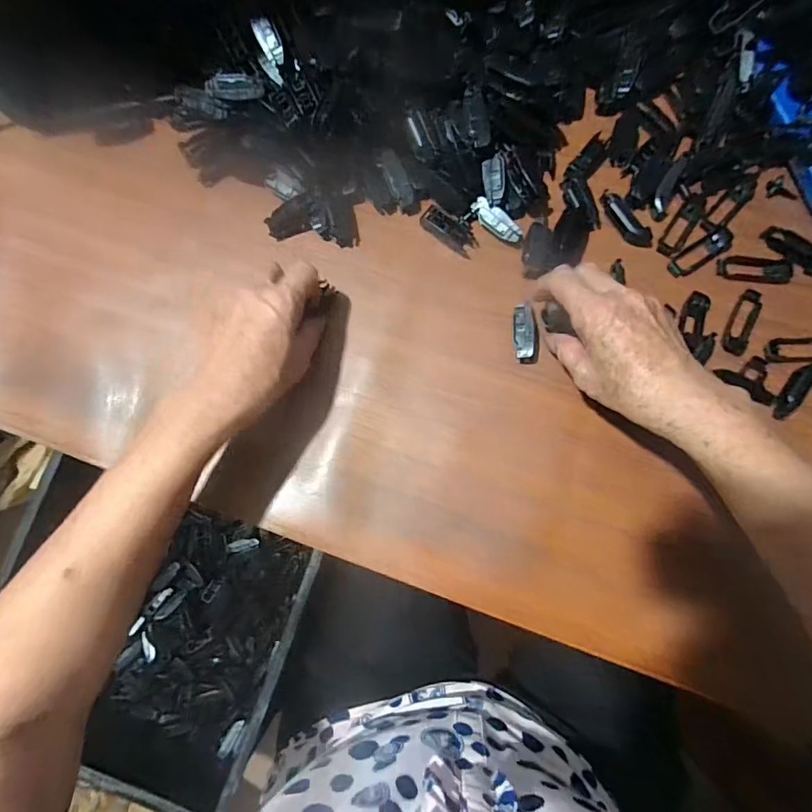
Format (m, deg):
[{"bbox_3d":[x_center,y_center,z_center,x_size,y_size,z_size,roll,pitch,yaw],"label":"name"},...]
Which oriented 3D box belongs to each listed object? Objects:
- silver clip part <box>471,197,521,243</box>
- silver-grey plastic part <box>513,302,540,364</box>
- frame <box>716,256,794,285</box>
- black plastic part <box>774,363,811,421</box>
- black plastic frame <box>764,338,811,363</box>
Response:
[{"bbox_3d":[0.076,-0.154,0.389,0.050,0.012,0.016,40,84,6],"label":"silver clip part"},{"bbox_3d":[0.096,-0.059,0.376,0.020,0.017,0.048,-8,82,0],"label":"silver-grey plastic part"},{"bbox_3d":[0.288,-0.113,0.382,0.057,0.004,0.020,8,82,2],"label":"frame"},{"bbox_3d":[0.311,-0.015,0.364,0.019,0.010,0.055,39,84,6],"label":"black plastic part"},{"bbox_3d":[0.316,-0.045,0.369,0.058,0.006,0.019,0,82,1],"label":"black plastic frame"}]

